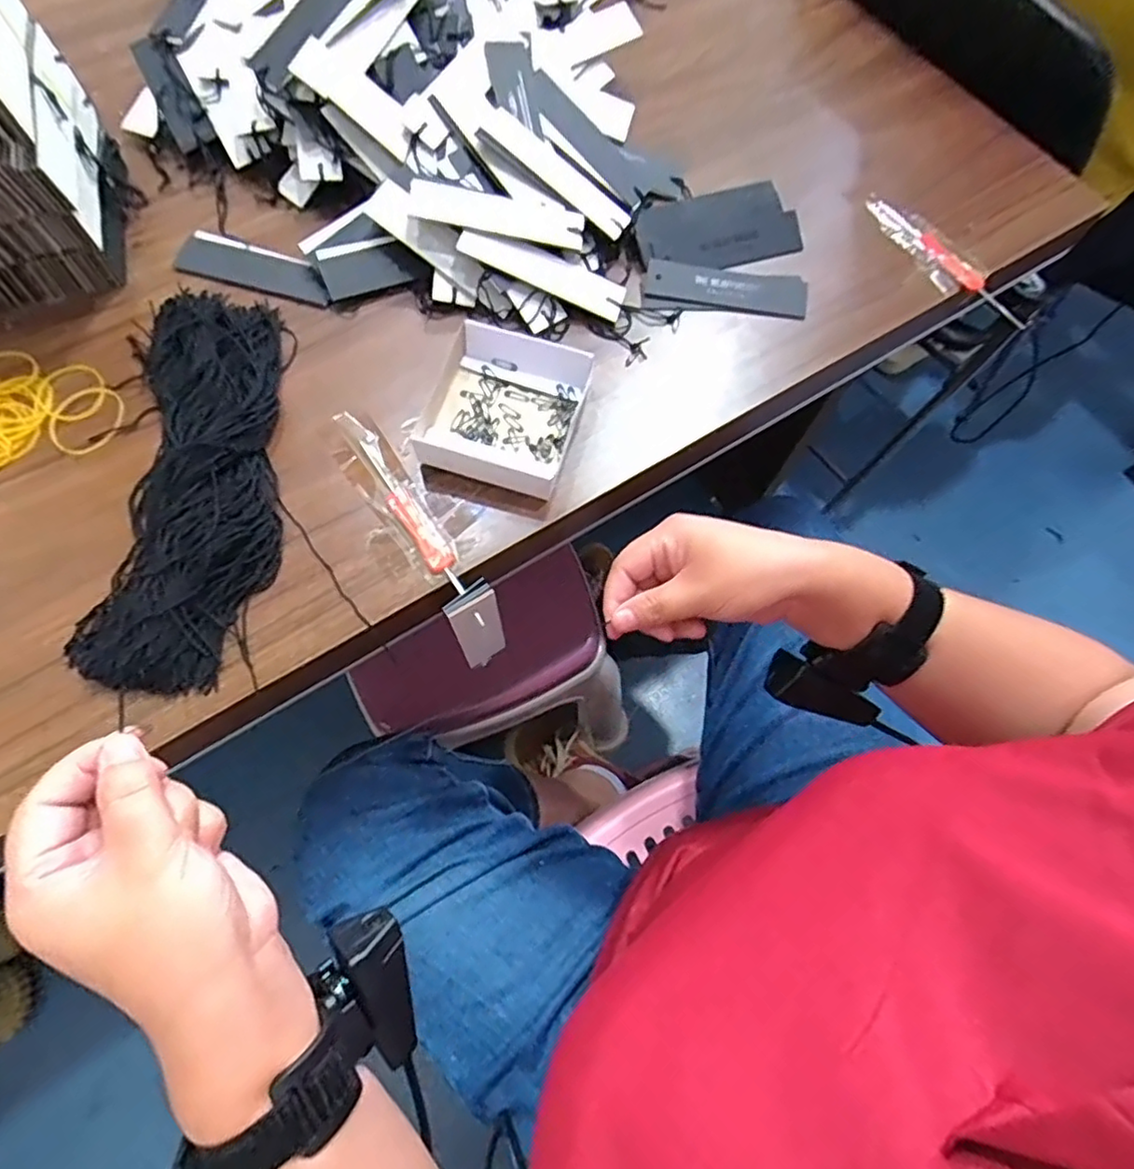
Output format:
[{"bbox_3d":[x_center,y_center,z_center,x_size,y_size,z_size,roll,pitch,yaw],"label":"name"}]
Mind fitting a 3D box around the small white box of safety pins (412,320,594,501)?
[{"bbox_3d":[-0.046,-0.123,0.436,0.100,0.025,0.105,17,70,5],"label":"small white box of safety pins"}]

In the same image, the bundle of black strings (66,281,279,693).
[{"bbox_3d":[-0.240,-0.074,0.411,0.103,0.026,0.282,-2,69,-2],"label":"bundle of black strings"}]

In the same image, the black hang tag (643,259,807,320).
[{"bbox_3d":[0.125,-0.230,0.495,0.123,0.004,0.039,6,82,0],"label":"black hang tag"}]

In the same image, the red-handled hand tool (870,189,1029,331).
[{"bbox_3d":[0.305,-0.265,0.512,0.023,0.010,0.164,-32,73,-12],"label":"red-handled hand tool"}]

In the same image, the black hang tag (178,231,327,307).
[{"bbox_3d":[-0.239,-0.244,0.486,0.122,0.005,0.039,17,70,5],"label":"black hang tag"}]

